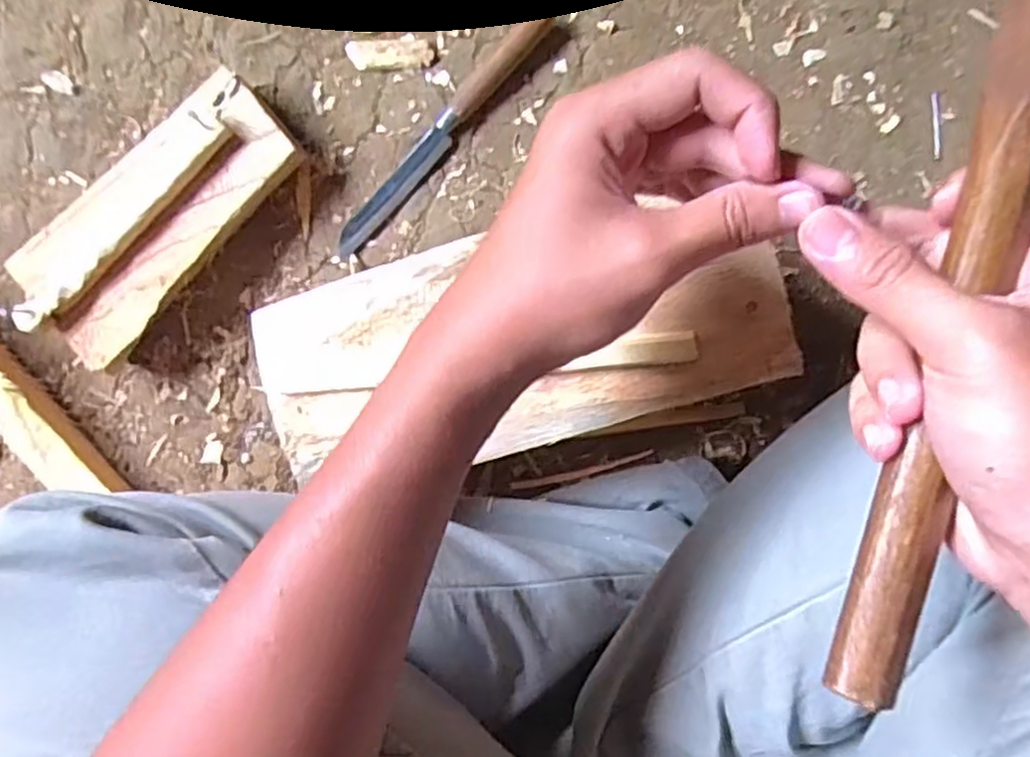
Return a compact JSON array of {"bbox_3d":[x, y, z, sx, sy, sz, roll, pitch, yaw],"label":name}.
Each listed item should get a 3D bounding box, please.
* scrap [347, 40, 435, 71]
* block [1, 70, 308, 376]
[{"bbox_3d":[-0.087,-0.227,0.494,0.060,0.006,0.021,0,88,0],"label":"scrap"},{"bbox_3d":[-0.237,-0.106,0.470,0.091,0.051,0.203,43,88,1],"label":"block"}]

